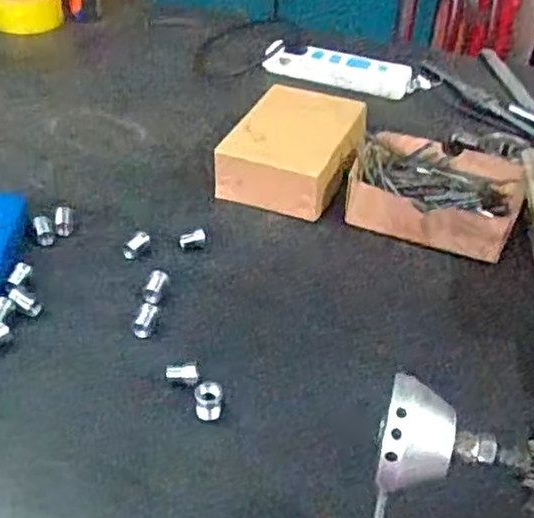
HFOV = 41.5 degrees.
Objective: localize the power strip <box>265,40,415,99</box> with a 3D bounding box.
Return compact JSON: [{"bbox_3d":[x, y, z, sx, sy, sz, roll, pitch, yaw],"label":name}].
[{"bbox_3d":[0.098,-0.267,0.988,0.209,0.035,0.041,12,39,9],"label":"power strip"}]

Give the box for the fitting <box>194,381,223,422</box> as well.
[{"bbox_3d":[-0.043,0.104,0.522,0.019,0.017,0.022,-7,40,-14],"label":"fitting"}]

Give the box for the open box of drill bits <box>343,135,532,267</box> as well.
[{"bbox_3d":[0.176,-0.072,0.740,0.173,0.043,0.150,18,41,17],"label":"open box of drill bits"}]

